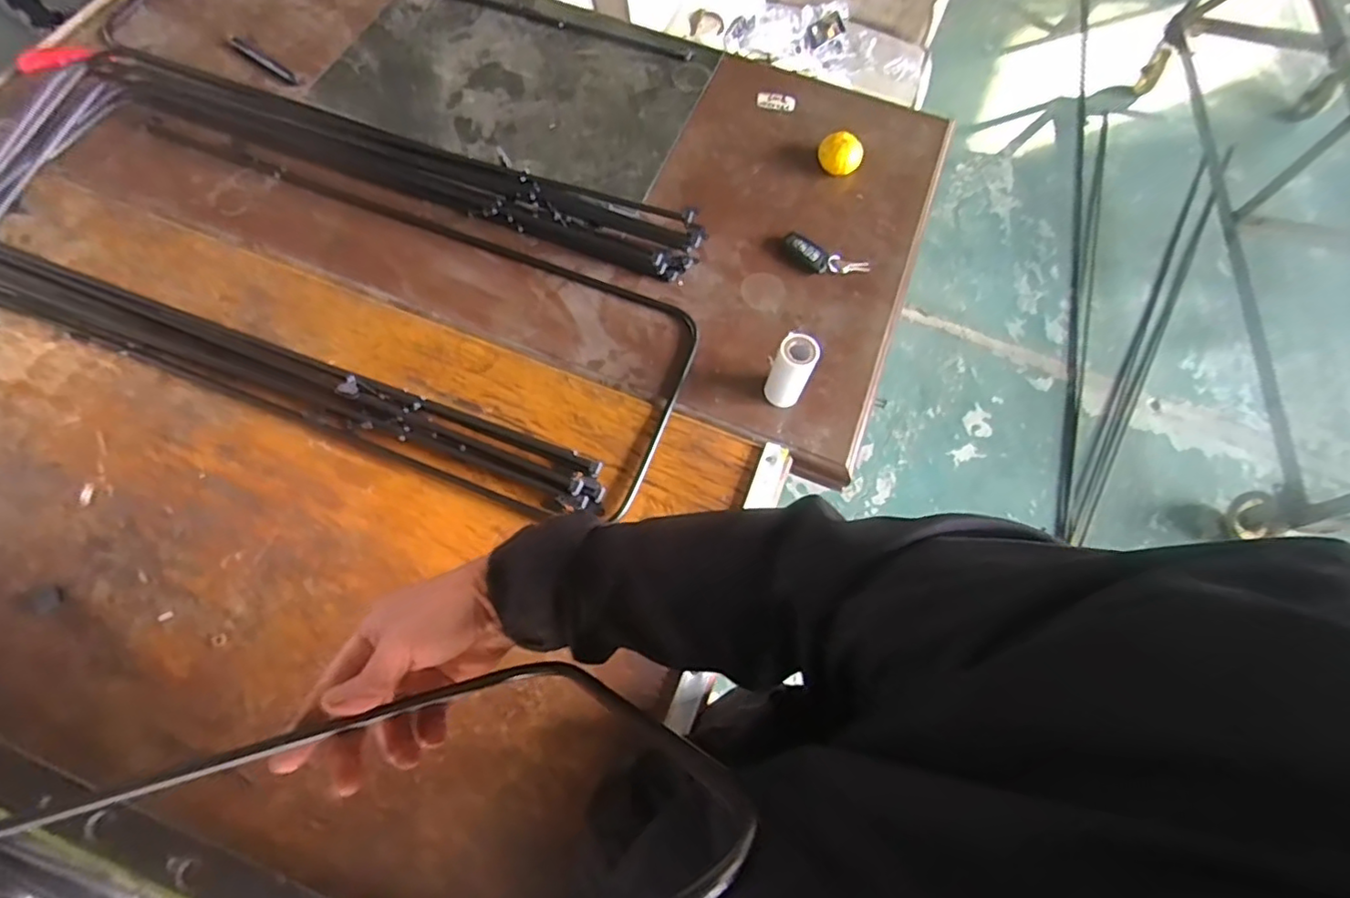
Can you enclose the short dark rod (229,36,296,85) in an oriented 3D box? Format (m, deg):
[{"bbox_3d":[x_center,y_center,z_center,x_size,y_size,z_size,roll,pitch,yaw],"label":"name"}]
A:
[{"bbox_3d":[-0.655,-0.616,0.996,0.158,0.012,0.021,36,69,12],"label":"short dark rod"}]

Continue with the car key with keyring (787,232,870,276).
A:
[{"bbox_3d":[0.215,-0.273,0.897,0.122,0.023,0.030,20,66,6],"label":"car key with keyring"}]

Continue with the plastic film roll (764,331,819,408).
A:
[{"bbox_3d":[0.141,-0.093,0.771,0.044,0.108,0.042,1,66,-3],"label":"plastic film roll"}]

